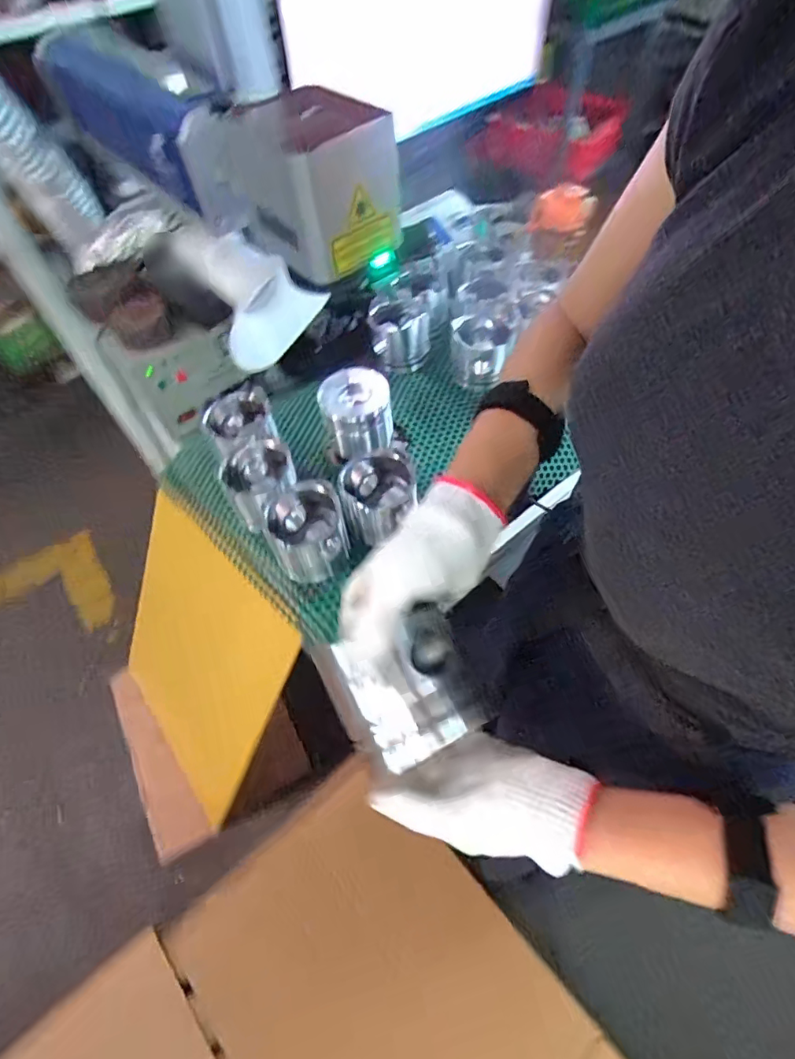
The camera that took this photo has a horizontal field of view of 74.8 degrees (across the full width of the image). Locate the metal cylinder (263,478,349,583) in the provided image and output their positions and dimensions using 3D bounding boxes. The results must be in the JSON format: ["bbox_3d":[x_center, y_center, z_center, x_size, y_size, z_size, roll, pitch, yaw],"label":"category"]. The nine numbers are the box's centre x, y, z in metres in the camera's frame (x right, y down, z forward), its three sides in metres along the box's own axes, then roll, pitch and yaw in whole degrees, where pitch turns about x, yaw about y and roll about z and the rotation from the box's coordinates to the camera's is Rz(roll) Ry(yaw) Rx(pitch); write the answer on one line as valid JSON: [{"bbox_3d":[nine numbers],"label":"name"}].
[{"bbox_3d":[-0.106,0.005,0.625,0.089,0.076,0.090,-20,56,-9],"label":"metal cylinder"}]

